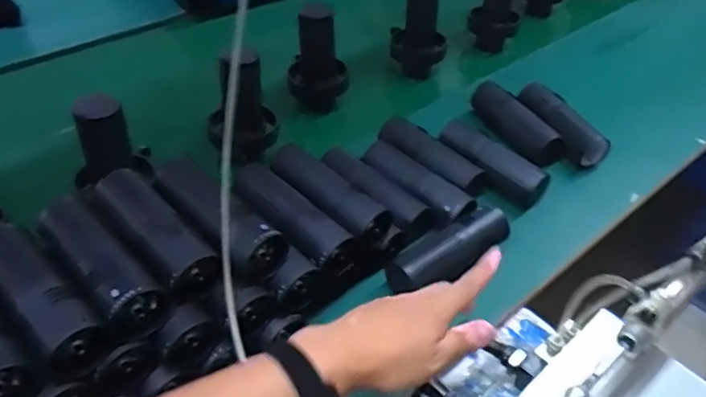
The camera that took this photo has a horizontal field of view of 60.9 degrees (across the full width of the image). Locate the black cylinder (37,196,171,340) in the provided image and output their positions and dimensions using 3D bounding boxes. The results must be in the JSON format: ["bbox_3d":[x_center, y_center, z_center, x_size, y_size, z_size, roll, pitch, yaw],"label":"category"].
[{"bbox_3d":[-0.240,0.060,0.555,0.162,0.047,0.056,35,52,28],"label":"black cylinder"}]

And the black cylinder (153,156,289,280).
[{"bbox_3d":[-0.139,0.014,0.596,0.156,0.053,0.058,34,51,27],"label":"black cylinder"}]

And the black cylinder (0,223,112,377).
[{"bbox_3d":[-0.283,0.085,0.527,0.162,0.047,0.055,35,52,28],"label":"black cylinder"}]

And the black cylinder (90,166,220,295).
[{"bbox_3d":[-0.199,0.027,0.584,0.159,0.046,0.056,35,52,28],"label":"black cylinder"}]

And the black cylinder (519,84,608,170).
[{"bbox_3d":[0.319,-0.119,0.941,0.064,0.056,0.158,-13,47,-17],"label":"black cylinder"}]

